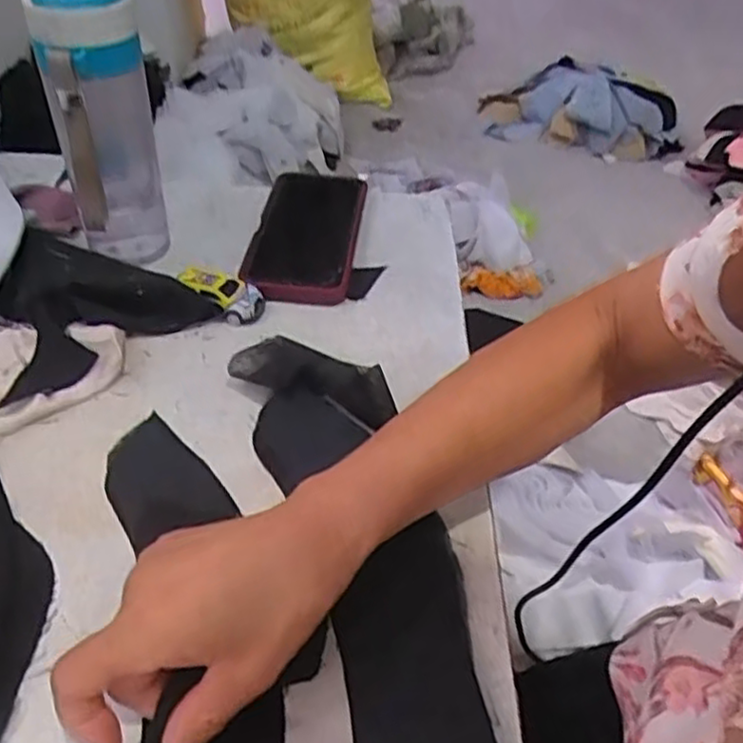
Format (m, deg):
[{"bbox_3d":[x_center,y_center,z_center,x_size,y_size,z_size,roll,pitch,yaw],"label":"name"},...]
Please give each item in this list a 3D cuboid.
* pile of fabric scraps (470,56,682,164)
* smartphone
[{"bbox_3d":[0.493,-0.633,1.707,0.448,0.119,0.291,13,45,10],"label":"pile of fabric scraps"},{"bbox_3d":[-0.052,-0.110,0.570,0.081,0.020,0.168,6,43,1],"label":"smartphone"}]

